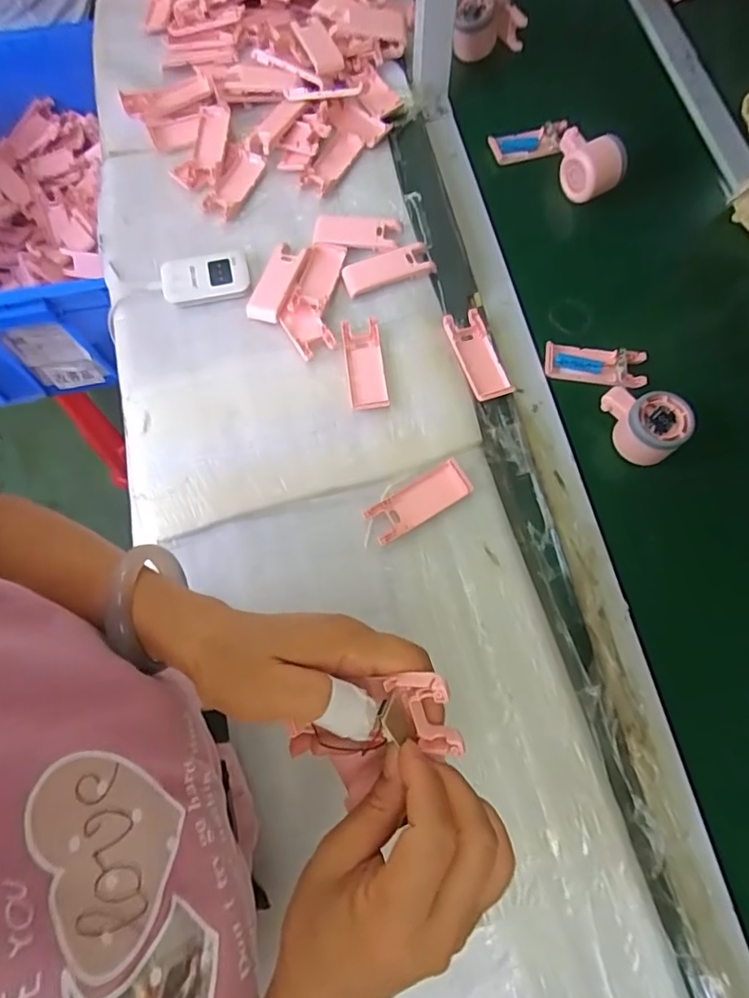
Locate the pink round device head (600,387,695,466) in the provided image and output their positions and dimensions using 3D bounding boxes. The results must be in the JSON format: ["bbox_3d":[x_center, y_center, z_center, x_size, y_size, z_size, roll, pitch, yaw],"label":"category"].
[{"bbox_3d":[0.265,-0.078,0.541,0.059,0.049,0.083,-26,73,-6],"label":"pink round device head"}]

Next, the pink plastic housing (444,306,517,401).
[{"bbox_3d":[0.110,-0.152,0.581,0.044,0.012,0.102,-19,72,-4],"label":"pink plastic housing"}]

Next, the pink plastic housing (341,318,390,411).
[{"bbox_3d":[-0.010,-0.141,0.568,0.040,0.014,0.100,-7,72,-1],"label":"pink plastic housing"}]

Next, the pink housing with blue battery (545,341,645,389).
[{"bbox_3d":[0.234,-0.143,0.582,0.106,0.014,0.038,8,72,4],"label":"pink housing with blue battery"}]

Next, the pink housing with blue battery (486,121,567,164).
[{"bbox_3d":[0.193,-0.444,0.686,0.096,0.014,0.039,-18,101,0],"label":"pink housing with blue battery"}]

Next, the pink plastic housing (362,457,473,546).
[{"bbox_3d":[0.043,0.002,0.531,0.104,0.006,0.039,-30,73,-8],"label":"pink plastic housing"}]

